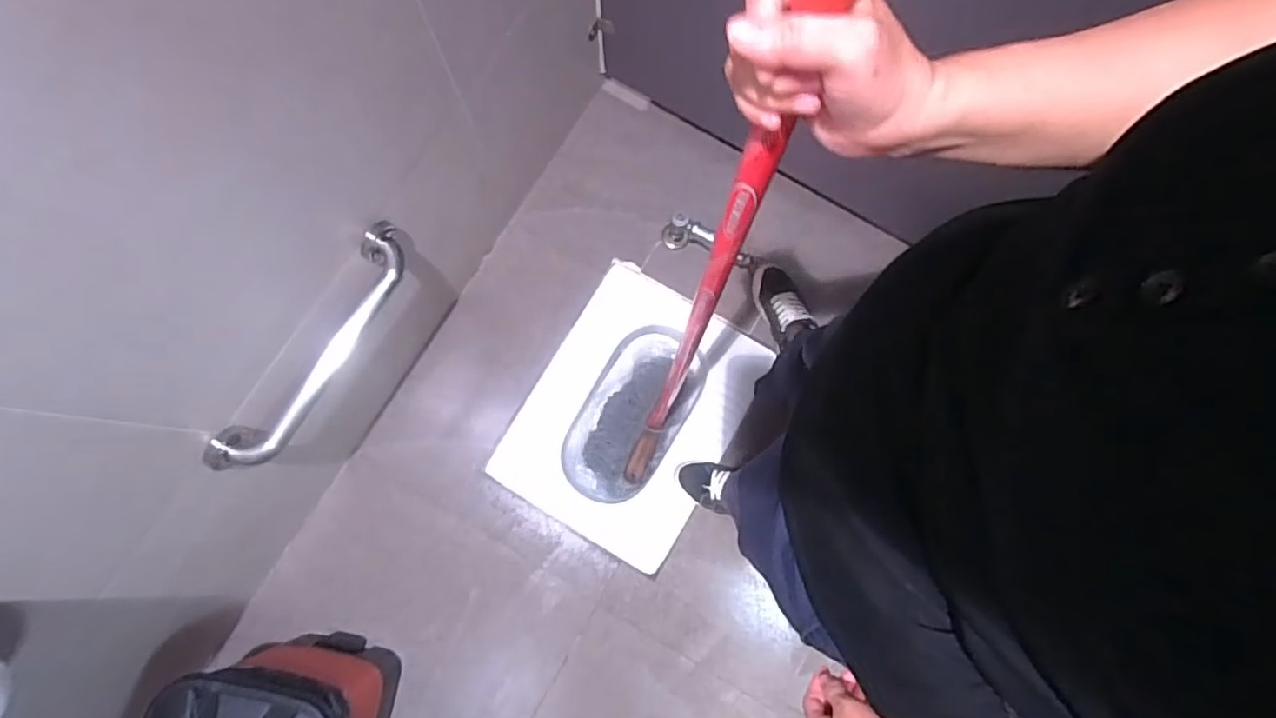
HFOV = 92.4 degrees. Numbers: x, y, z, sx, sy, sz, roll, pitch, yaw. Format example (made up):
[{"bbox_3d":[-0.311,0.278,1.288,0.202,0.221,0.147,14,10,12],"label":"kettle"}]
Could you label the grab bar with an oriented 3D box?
[{"bbox_3d":[-0.482,-0.013,0.933,0.090,0.062,0.437,29,80,6],"label":"grab bar"}]

